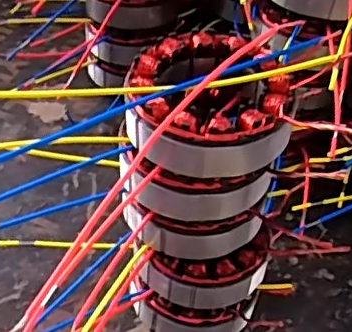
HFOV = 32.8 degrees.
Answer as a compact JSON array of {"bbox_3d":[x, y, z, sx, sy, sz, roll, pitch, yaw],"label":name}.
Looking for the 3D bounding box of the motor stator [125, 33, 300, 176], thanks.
[{"bbox_3d":[0.014,-0.032,0.310,0.085,0.038,0.090,-1,46,-9],"label":"motor stator"}]

